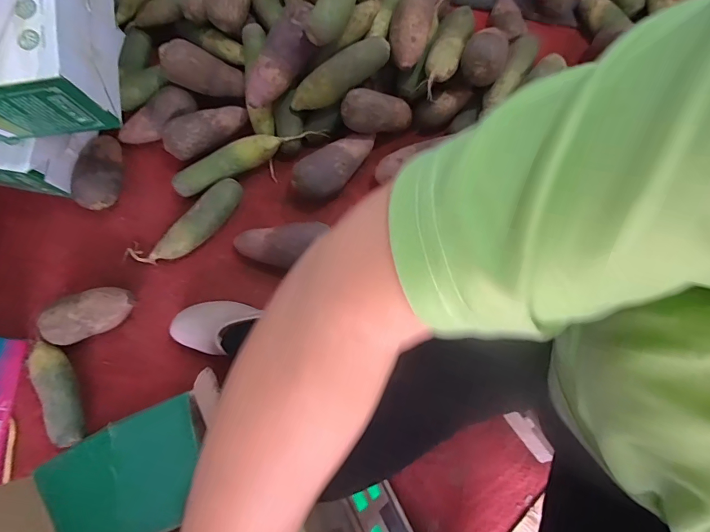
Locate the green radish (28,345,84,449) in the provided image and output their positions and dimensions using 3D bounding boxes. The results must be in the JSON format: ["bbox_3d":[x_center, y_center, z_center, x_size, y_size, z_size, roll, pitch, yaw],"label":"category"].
[{"bbox_3d":[-0.475,0.202,0.657,0.055,0.054,0.170,-21,77,-6],"label":"green radish"}]

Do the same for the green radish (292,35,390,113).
[{"bbox_3d":[-0.026,-0.329,0.709,0.192,0.051,0.048,-31,78,7],"label":"green radish"}]

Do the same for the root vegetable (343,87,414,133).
[{"bbox_3d":[0.044,-0.277,0.745,0.142,0.058,0.055,-3,74,-29],"label":"root vegetable"}]

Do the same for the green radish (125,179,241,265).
[{"bbox_3d":[-0.297,-0.070,0.738,0.232,0.052,0.076,-38,79,-10],"label":"green radish"}]

